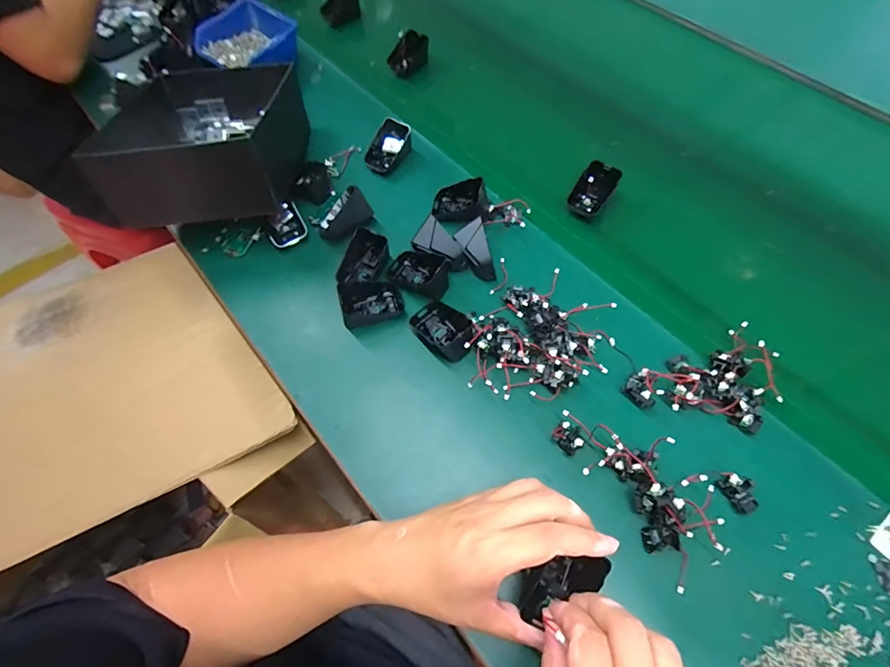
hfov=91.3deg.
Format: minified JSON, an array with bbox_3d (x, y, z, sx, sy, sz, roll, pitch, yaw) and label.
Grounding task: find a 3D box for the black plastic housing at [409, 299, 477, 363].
[{"bbox_3d":[-0.004,-0.008,0.468,0.047,0.028,0.074,-36,67,-14],"label":"black plastic housing"}]

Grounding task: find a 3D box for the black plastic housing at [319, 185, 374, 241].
[{"bbox_3d":[-0.131,-0.151,0.549,0.054,0.038,0.067,36,71,18],"label":"black plastic housing"}]

